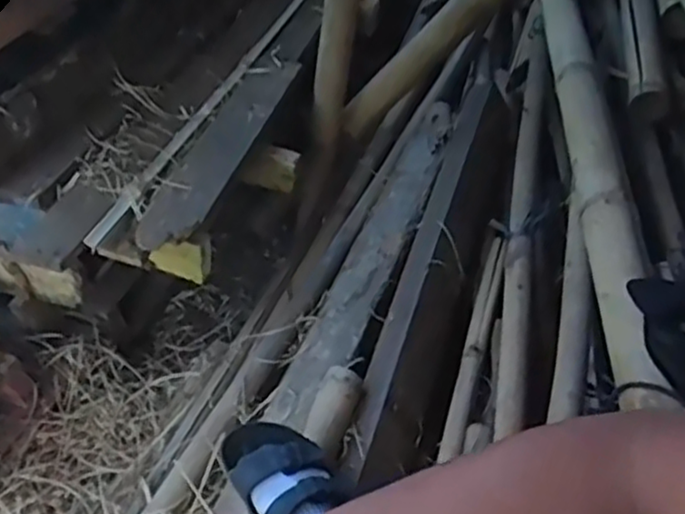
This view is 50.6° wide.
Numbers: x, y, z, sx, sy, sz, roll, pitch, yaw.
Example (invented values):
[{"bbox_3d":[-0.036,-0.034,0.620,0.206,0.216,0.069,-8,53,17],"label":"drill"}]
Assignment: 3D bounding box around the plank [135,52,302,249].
[{"bbox_3d":[-0.190,-0.193,1.169,0.119,0.021,0.502,2,45,23],"label":"plank"}]

